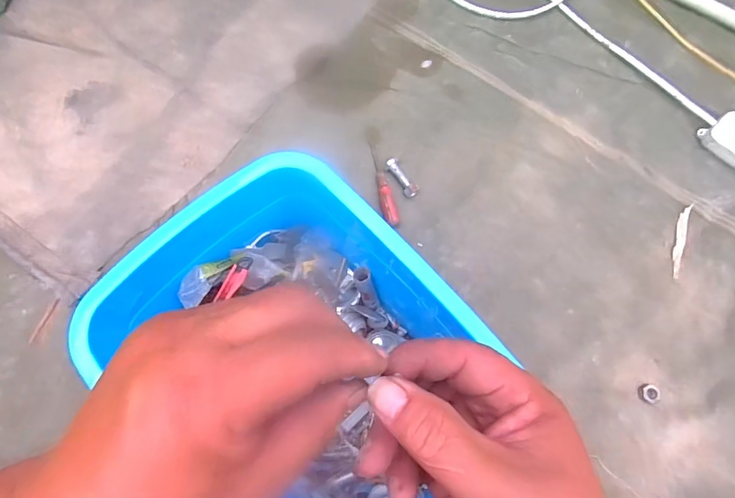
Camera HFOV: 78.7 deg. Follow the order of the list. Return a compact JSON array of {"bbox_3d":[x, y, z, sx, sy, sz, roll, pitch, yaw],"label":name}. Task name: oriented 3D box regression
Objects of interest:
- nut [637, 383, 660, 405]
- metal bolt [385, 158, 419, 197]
[{"bbox_3d":[0.355,0.183,0.565,0.025,0.008,0.023,0,76,0],"label":"nut"},{"bbox_3d":[0.049,-0.102,0.639,0.020,0.013,0.062,-36,79,-8],"label":"metal bolt"}]

